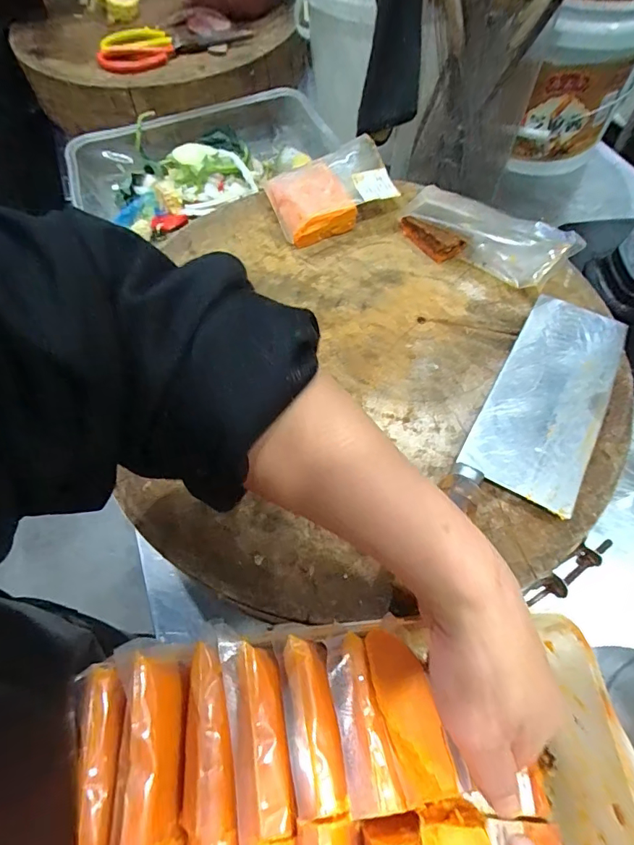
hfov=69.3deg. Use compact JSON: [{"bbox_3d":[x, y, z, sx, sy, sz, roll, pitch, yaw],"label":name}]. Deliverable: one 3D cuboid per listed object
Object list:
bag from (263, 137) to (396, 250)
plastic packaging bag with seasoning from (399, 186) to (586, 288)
[{"bbox_3d":[0.011,-0.248,0.486,0.124,0.042,0.092,-24,63,-11],"label":"bag"},{"bbox_3d":[0.162,-0.188,0.454,0.172,0.048,0.079,35,68,19],"label":"plastic packaging bag with seasoning"}]

